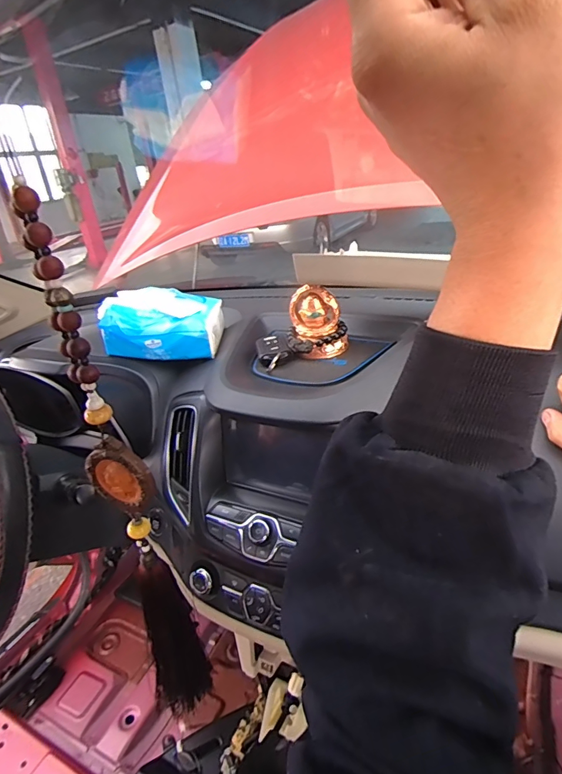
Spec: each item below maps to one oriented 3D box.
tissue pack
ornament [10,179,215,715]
[{"bbox_3d":[-0.167,-0.090,0.630,0.160,0.083,0.093,-6,27,2],"label":"tissue pack"},{"bbox_3d":[-0.104,0.093,0.314,0.041,0.416,0.044,-17,29,-20],"label":"ornament"}]

